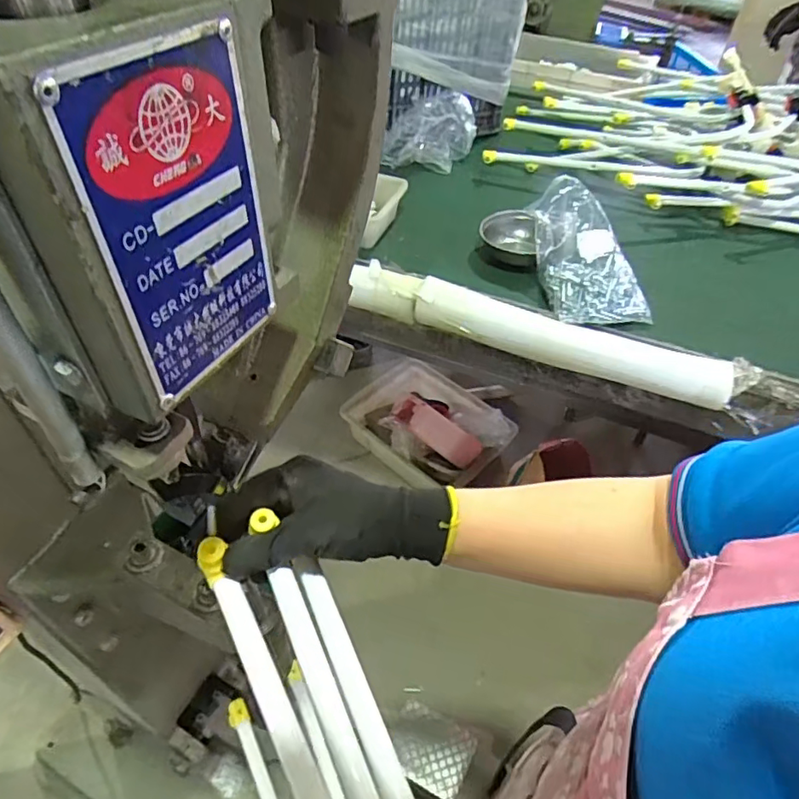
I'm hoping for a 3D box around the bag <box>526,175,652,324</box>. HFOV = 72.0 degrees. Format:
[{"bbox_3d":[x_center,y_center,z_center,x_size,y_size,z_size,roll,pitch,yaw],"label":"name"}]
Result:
[{"bbox_3d":[0.311,-0.250,0.925,0.151,0.137,0.242,-9,48,-11],"label":"bag"}]

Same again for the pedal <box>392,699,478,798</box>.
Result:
[{"bbox_3d":[0.058,0.664,1.048,0.152,0.025,0.120,21,49,16],"label":"pedal"}]

